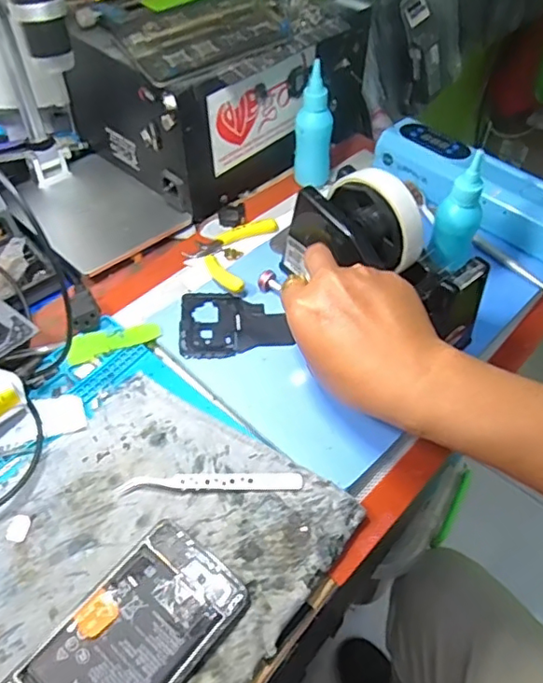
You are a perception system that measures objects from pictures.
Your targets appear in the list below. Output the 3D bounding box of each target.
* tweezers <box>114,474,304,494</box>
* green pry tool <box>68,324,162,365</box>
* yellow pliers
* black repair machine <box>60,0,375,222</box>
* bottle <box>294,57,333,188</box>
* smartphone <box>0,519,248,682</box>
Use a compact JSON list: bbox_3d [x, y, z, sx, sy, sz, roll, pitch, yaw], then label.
[{"bbox_3d":[-0.040,0.094,0.380,0.120,0.007,0.010,0,51,0],"label":"tweezers"},{"bbox_3d":[-0.121,-0.001,0.444,0.070,0.005,0.020,-12,52,-10],"label":"green pry tool"},{"bbox_3d":[-0.041,-0.084,0.509,0.068,0.013,0.098,16,52,12],"label":"yellow pliers"},{"bbox_3d":[-0.045,-0.272,0.577,0.255,0.143,0.194,-36,60,-26],"label":"black repair machine"},{"bbox_3d":[0.041,-0.200,0.544,0.031,0.110,0.028,-12,52,-10],"label":"bottle"},{"bbox_3d":[-0.091,0.177,0.312,0.075,0.009,0.162,33,58,24],"label":"smartphone"}]

